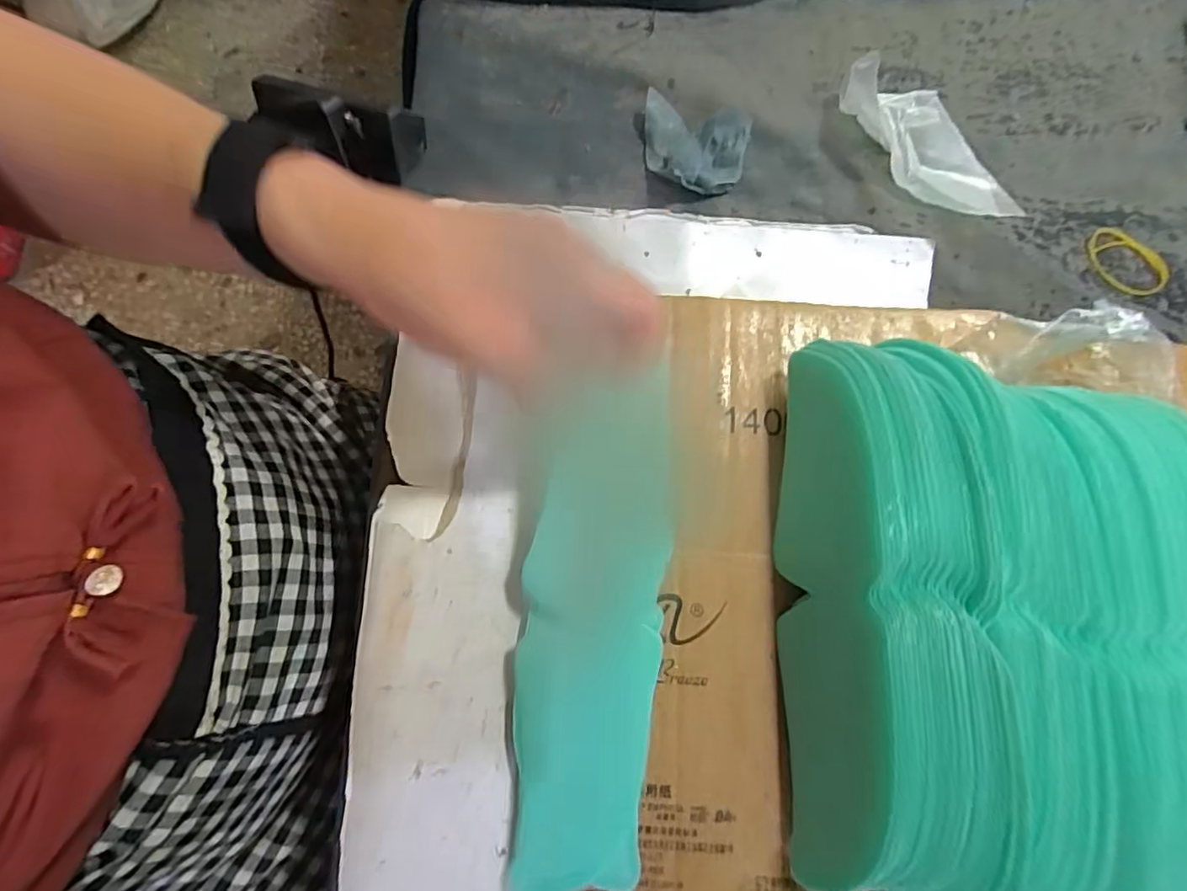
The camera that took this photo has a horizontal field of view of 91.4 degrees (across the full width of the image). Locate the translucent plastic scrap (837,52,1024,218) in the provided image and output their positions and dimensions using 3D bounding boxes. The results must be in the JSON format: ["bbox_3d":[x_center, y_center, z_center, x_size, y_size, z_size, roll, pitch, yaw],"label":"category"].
[{"bbox_3d":[0.205,-0.185,0.345,0.052,0.030,0.118,-31,80,-8],"label":"translucent plastic scrap"}]

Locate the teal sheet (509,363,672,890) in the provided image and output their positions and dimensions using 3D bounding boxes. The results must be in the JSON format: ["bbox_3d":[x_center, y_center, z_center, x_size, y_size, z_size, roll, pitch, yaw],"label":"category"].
[{"bbox_3d":[-0.001,0.083,0.281,0.067,0.020,0.237,6,80,0],"label":"teal sheet"}]

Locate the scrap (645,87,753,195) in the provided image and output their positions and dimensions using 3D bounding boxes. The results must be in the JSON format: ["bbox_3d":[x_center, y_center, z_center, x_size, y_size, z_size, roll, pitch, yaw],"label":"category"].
[{"bbox_3d":[0.060,-0.179,0.342,0.062,0.022,0.063,11,77,1],"label":"scrap"}]

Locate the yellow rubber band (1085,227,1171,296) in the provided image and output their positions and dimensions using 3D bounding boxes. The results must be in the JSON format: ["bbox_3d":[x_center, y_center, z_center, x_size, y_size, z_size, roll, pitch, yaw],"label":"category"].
[{"bbox_3d":[0.312,-0.106,0.339,0.047,0.004,0.035,41,80,8],"label":"yellow rubber band"}]

